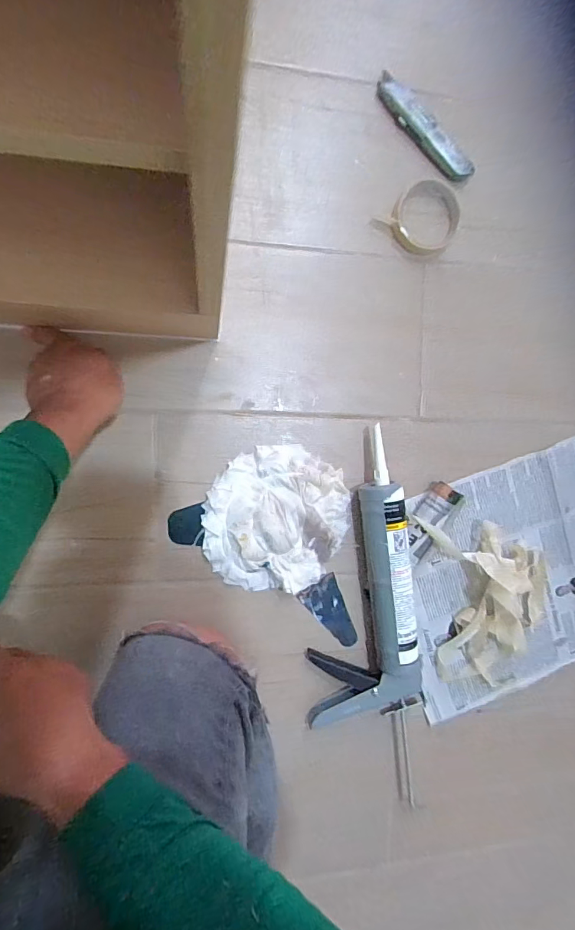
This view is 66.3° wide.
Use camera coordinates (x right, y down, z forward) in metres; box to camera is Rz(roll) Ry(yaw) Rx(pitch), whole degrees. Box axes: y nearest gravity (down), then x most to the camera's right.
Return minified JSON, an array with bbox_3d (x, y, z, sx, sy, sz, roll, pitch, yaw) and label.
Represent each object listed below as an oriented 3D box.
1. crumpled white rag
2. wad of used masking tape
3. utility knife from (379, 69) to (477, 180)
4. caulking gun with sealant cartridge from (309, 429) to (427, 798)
[{"bbox_3d":[-0.010,0.065,0.533,0.174,0.027,0.169,-3,94,-10],"label":"crumpled white rag"},{"bbox_3d":[0.273,0.175,0.570,0.183,0.055,0.239,-9,95,-9],"label":"wad of used masking tape"},{"bbox_3d":[0.169,-0.413,0.539,0.153,0.012,0.037,44,86,-10],"label":"utility knife"},{"bbox_3d":[0.098,0.197,0.539,0.133,0.048,0.464,-3,94,-10],"label":"caulking gun with sealant cartridge"}]

